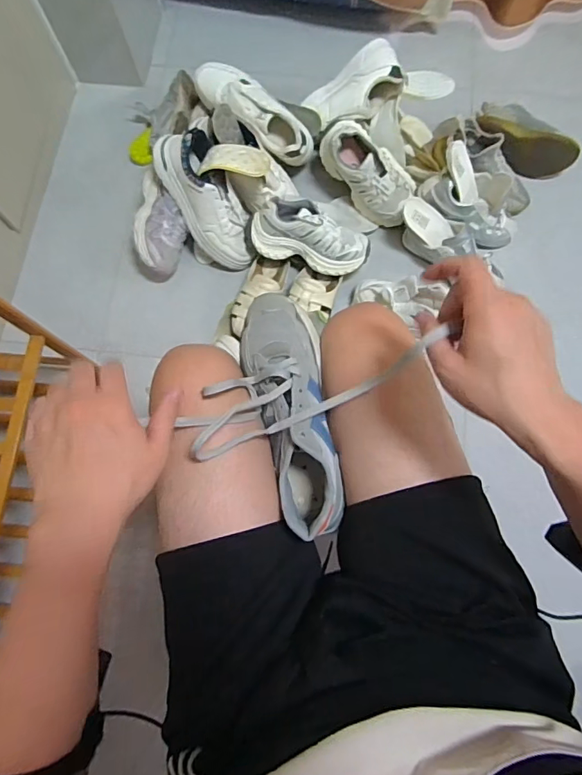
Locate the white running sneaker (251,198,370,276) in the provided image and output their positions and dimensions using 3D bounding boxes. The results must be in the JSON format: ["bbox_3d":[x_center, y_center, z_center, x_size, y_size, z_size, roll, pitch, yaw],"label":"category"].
[{"bbox_3d":[0.042,-0.324,0.989,0.244,0.093,0.124,19,77,6],"label":"white running sneaker"}]

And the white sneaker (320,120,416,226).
[{"bbox_3d":[0.176,-0.490,1.046,0.260,0.123,0.107,46,80,-8],"label":"white sneaker"}]

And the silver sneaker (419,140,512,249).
[{"bbox_3d":[0.399,-0.411,1.010,0.223,0.153,0.120,29,78,8],"label":"silver sneaker"}]

